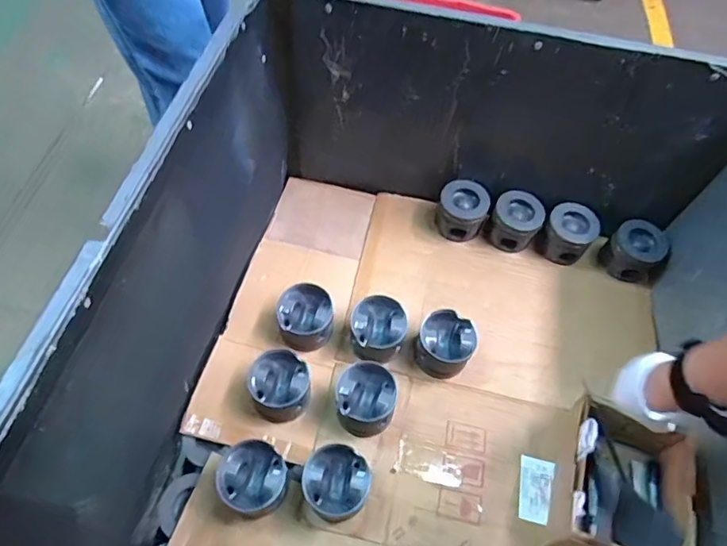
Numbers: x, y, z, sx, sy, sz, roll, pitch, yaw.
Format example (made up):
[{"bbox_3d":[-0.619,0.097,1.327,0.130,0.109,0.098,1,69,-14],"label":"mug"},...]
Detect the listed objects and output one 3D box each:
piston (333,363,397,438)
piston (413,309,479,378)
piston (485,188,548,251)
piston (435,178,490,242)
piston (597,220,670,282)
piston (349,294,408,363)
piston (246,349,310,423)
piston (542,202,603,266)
[{"bbox_3d":[0.002,0.186,0.759,0.086,0.070,0.091,2,59,-3],"label":"piston"},{"bbox_3d":[0.128,0.115,0.814,0.087,0.072,0.085,2,59,-3],"label":"piston"},{"bbox_3d":[0.279,-0.090,0.941,0.096,0.087,0.085,23,60,10],"label":"piston"},{"bbox_3d":[0.180,-0.109,0.947,0.090,0.081,0.096,16,59,6],"label":"piston"},{"bbox_3d":[0.484,-0.038,0.925,0.086,0.083,0.079,2,59,-3],"label":"piston"},{"bbox_3d":[0.023,0.090,0.818,0.087,0.070,0.090,2,59,-3],"label":"piston"},{"bbox_3d":[-0.124,0.171,0.770,0.086,0.064,0.090,2,59,-3],"label":"piston"},{"bbox_3d":[0.375,-0.067,0.937,0.093,0.084,0.092,31,62,14],"label":"piston"}]

